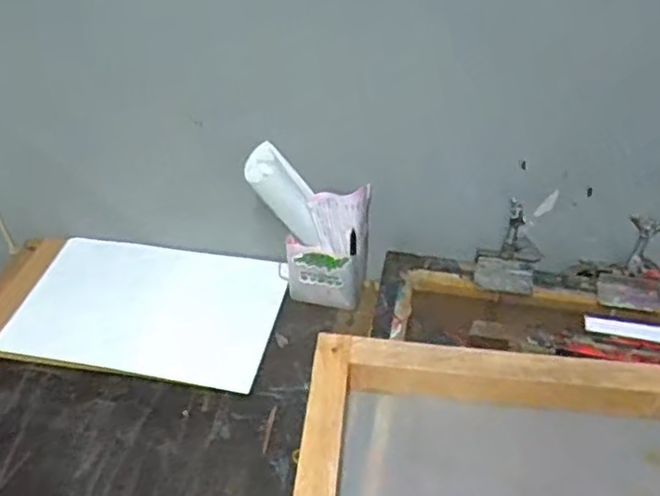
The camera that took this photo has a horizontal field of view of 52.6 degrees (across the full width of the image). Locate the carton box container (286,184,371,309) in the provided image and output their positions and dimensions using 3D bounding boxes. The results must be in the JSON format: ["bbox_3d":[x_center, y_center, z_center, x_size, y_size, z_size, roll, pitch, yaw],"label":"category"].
[{"bbox_3d":[-0.002,-0.002,0.847,0.102,0.153,0.062,5,41,6],"label":"carton box container"}]

